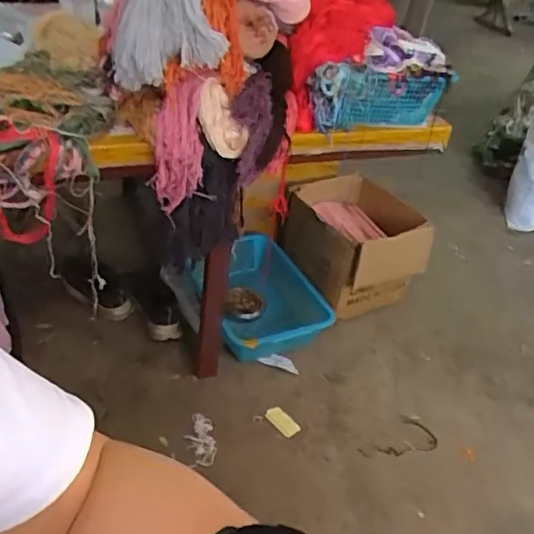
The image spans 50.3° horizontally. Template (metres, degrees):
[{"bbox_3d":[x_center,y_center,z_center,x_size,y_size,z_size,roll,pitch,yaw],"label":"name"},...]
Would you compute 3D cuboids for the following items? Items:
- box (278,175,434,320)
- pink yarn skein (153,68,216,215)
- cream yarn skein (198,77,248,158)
[{"bbox_3d":[0.237,-0.058,1.666,0.293,0.236,0.395,-17,42,-30],"label":"box"},{"bbox_3d":[-0.154,-0.219,0.994,0.085,0.246,0.041,13,14,7],"label":"pink yarn skein"},{"bbox_3d":[-0.081,-0.257,0.990,0.060,0.133,0.044,-25,5,-37],"label":"cream yarn skein"}]

